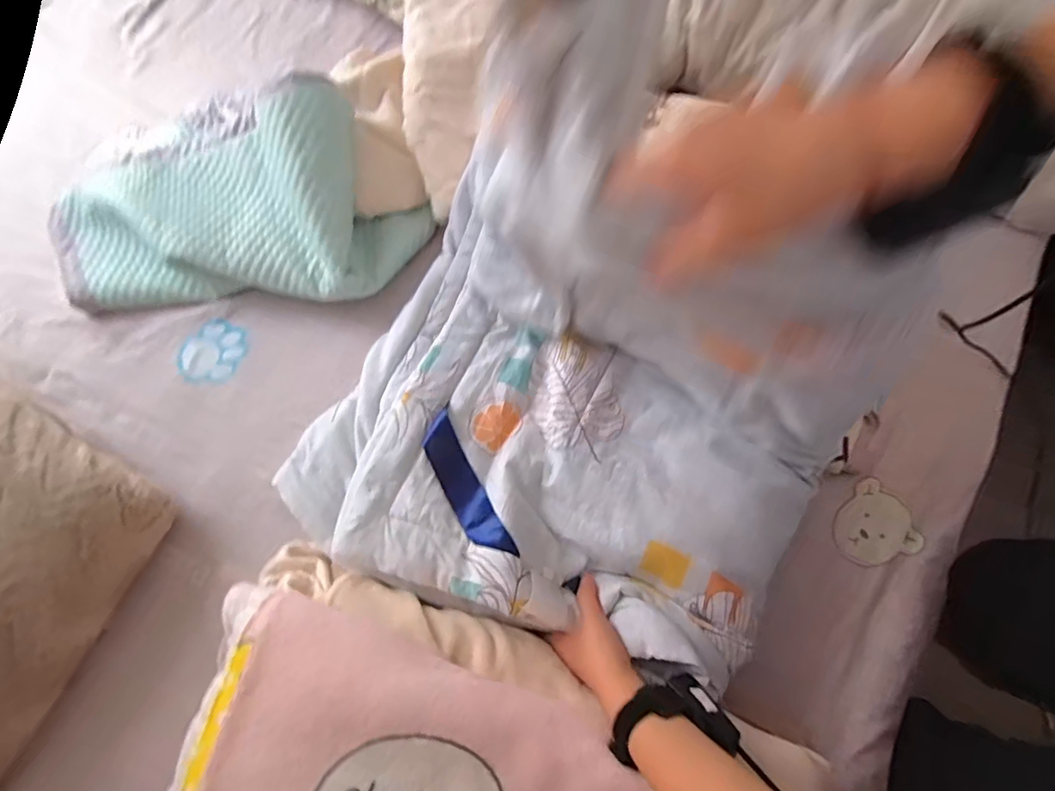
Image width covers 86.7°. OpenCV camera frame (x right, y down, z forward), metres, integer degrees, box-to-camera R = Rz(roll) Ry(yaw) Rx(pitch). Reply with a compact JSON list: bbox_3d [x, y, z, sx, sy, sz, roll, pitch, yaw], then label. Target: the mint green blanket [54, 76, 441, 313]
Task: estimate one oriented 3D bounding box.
[{"bbox_3d":[-0.422,-0.301,0.766,0.486,0.163,0.344,2,72,2],"label":"mint green blanket"}]

